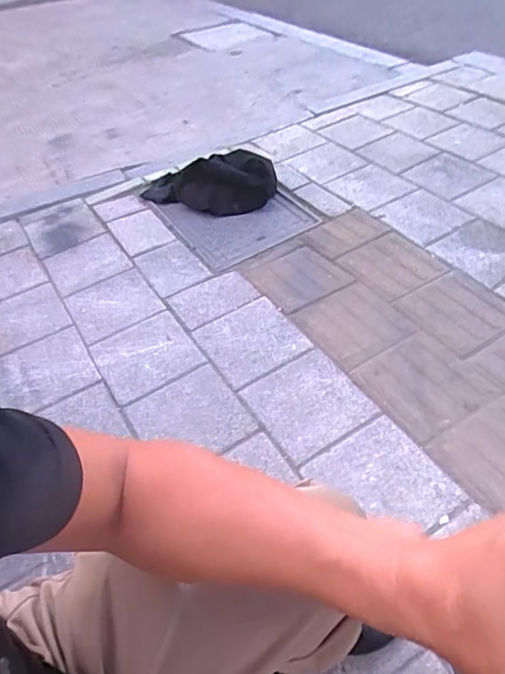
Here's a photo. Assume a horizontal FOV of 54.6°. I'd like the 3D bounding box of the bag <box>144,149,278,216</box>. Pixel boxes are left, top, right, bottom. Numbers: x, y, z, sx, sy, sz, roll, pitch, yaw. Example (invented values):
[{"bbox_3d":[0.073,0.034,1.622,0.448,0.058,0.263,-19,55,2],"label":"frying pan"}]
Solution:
[{"bbox_3d":[-0.166,-0.577,1.818,0.500,0.156,0.218,11,50,18],"label":"bag"}]

